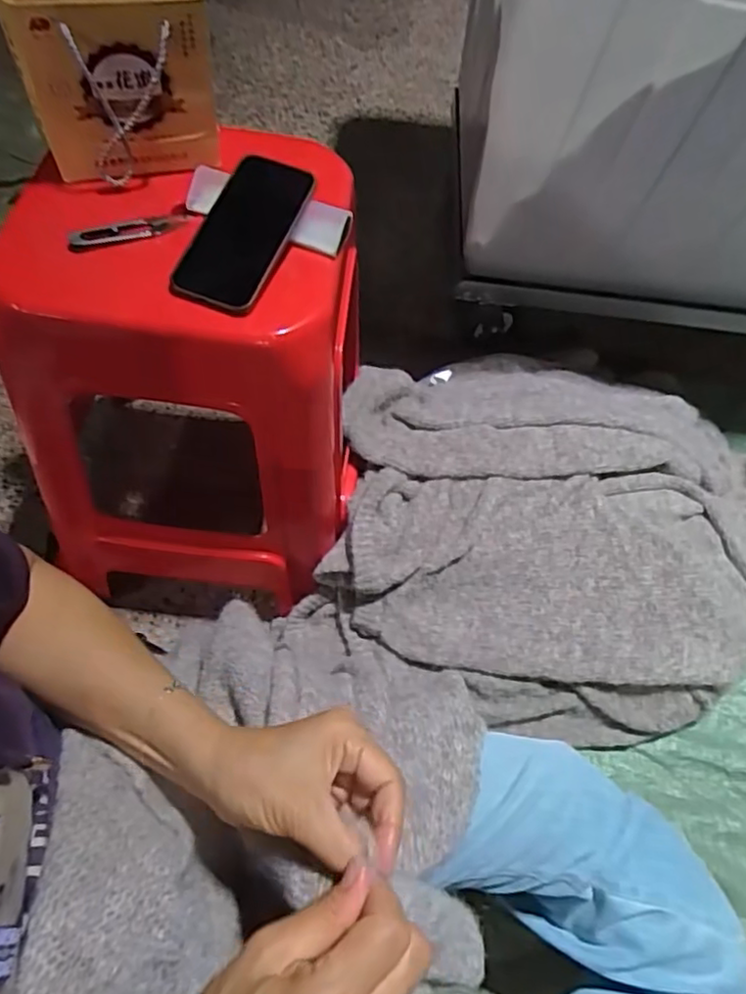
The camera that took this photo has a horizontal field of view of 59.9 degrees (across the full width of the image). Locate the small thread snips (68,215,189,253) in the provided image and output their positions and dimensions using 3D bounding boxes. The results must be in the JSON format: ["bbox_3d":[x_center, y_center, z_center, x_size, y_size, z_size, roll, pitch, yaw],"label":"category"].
[{"bbox_3d":[-0.219,-0.239,0.582,0.104,0.005,0.023,-21,78,-23],"label":"small thread snips"}]

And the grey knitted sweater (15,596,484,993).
[{"bbox_3d":[-0.057,0.265,0.388,0.257,0.141,0.406,7,58,-1],"label":"grey knitted sweater"}]

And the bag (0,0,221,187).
[{"bbox_3d":[-0.225,-0.373,0.570,0.152,0.149,0.085,-20,64,-18],"label":"bag"}]

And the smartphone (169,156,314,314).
[{"bbox_3d":[-0.117,-0.234,0.571,0.089,0.015,0.152,22,74,16],"label":"smartphone"}]

